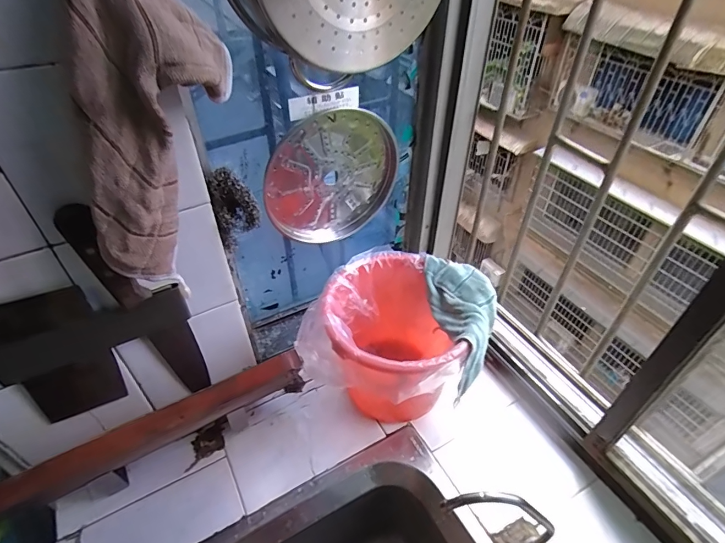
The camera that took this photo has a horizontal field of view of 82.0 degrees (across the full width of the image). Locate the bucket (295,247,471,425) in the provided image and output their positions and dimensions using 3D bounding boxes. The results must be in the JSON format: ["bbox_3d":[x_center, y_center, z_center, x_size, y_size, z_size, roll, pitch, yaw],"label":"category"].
[{"bbox_3d":[0.042,0.115,0.649,0.227,0.194,0.201,24,48,24],"label":"bucket"}]

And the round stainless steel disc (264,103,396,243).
[{"bbox_3d":[-0.045,-0.145,0.668,0.221,0.218,0.016,-20,46,-21],"label":"round stainless steel disc"}]

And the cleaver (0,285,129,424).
[{"bbox_3d":[-0.328,0.062,0.420,0.098,0.303,0.024,-21,47,-22],"label":"cleaver"}]

